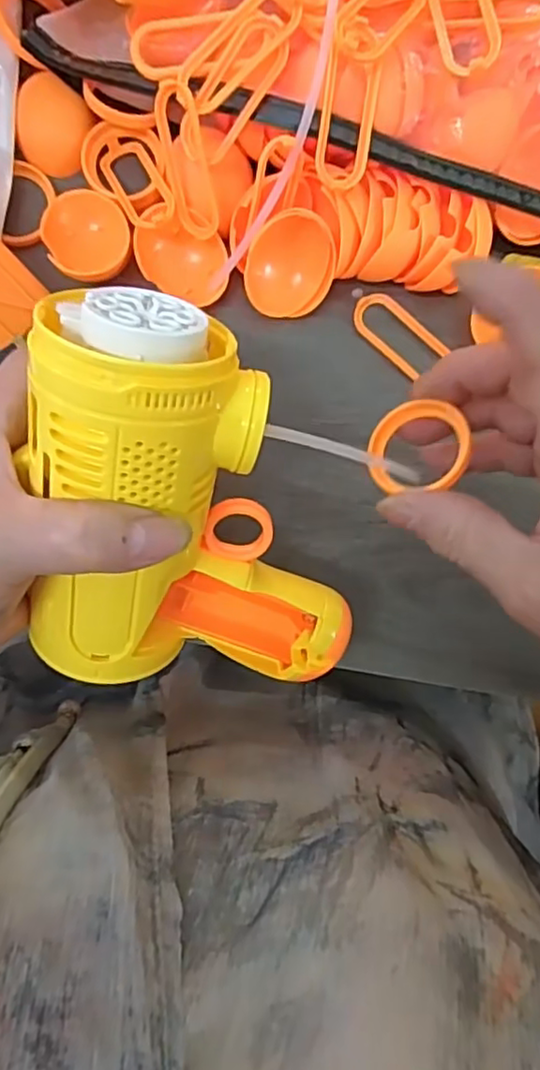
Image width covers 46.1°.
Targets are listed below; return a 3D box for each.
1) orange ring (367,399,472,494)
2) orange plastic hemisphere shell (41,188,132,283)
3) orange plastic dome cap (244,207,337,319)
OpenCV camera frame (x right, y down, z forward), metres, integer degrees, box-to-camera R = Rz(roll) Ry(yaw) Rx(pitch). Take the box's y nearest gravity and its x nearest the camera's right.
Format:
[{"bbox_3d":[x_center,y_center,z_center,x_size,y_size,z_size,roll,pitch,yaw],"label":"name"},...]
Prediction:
[{"bbox_3d":[0.051,-0.030,0.217,0.033,0.007,0.031,3,80,32],"label":"orange ring"},{"bbox_3d":[-0.078,-0.127,0.270,0.034,0.011,0.039,-17,91,-4],"label":"orange plastic hemisphere shell"},{"bbox_3d":[0.008,-0.116,0.273,0.037,0.018,0.042,-7,117,-16],"label":"orange plastic dome cap"}]

